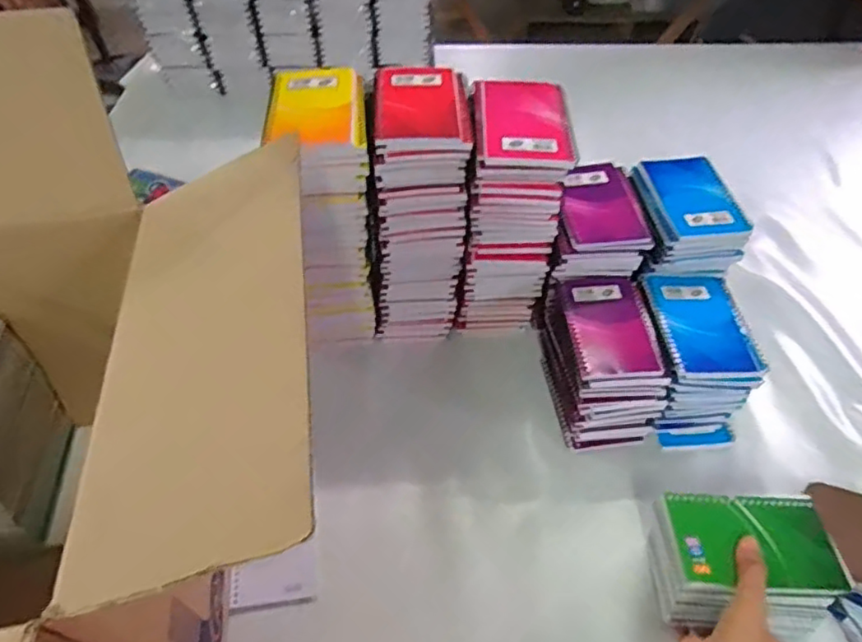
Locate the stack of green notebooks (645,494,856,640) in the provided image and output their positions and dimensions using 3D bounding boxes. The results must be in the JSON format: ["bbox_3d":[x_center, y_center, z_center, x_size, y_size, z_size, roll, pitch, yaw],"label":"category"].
[{"bbox_3d":[0.270,0.218,0.542,0.146,0.105,0.095,0,50,0],"label":"stack of green notebooks"}]

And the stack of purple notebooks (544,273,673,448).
[{"bbox_3d":[0.189,0.036,0.689,0.100,0.117,0.177,-7,50,-5],"label":"stack of purple notebooks"}]

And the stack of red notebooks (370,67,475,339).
[{"bbox_3d":[-0.012,-0.125,0.704,0.106,0.278,0.143,0,50,0],"label":"stack of red notebooks"}]

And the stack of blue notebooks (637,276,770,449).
[{"bbox_3d":[0.289,0.042,0.681,0.103,0.116,0.156,-4,50,-3],"label":"stack of blue notebooks"}]

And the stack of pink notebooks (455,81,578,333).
[{"bbox_3d":[0.090,-0.111,0.704,0.101,0.284,0.128,5,50,5],"label":"stack of pink notebooks"}]

